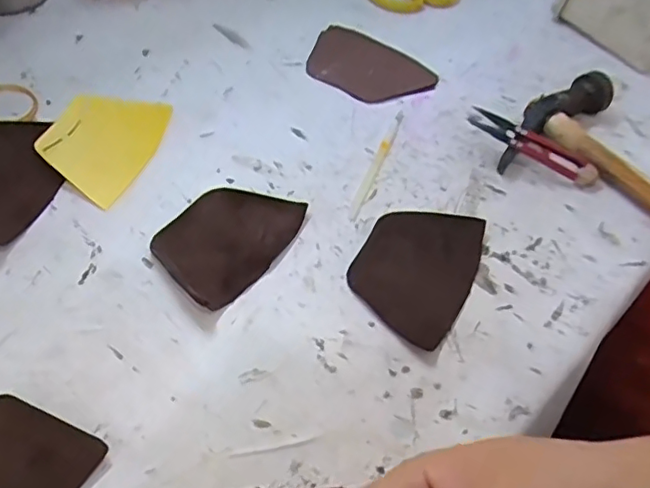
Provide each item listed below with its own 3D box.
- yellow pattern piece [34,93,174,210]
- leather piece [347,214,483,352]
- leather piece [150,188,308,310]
[{"bbox_3d":[-0.163,-0.079,0.427,0.071,0.006,0.110,24,48,-5],"label":"yellow pattern piece"},{"bbox_3d":[0.059,0.013,0.371,0.072,0.006,0.101,24,52,14],"label":"leather piece"},{"bbox_3d":[-0.066,-0.006,0.373,0.072,0.014,0.101,28,54,17],"label":"leather piece"}]

